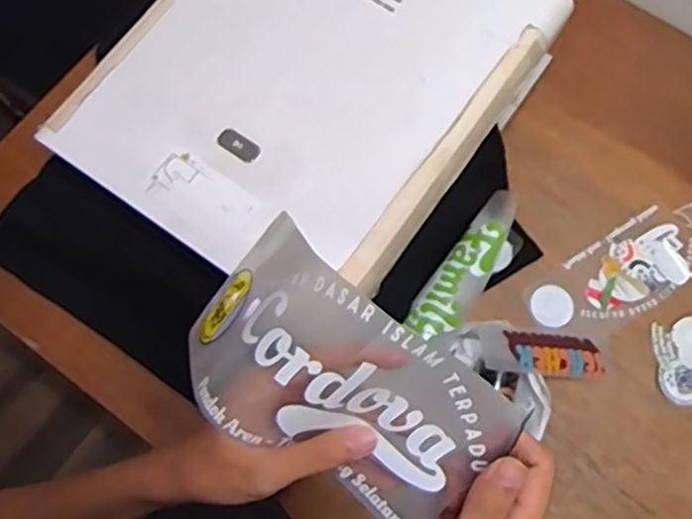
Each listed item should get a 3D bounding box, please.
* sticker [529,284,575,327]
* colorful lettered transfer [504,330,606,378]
[{"bbox_3d":[0.262,0.060,0.843,0.053,0.004,0.053,0,72,0],"label":"sticker"},{"bbox_3d":[0.252,0.114,0.792,0.141,0.009,0.048,12,70,-24],"label":"colorful lettered transfer"}]

